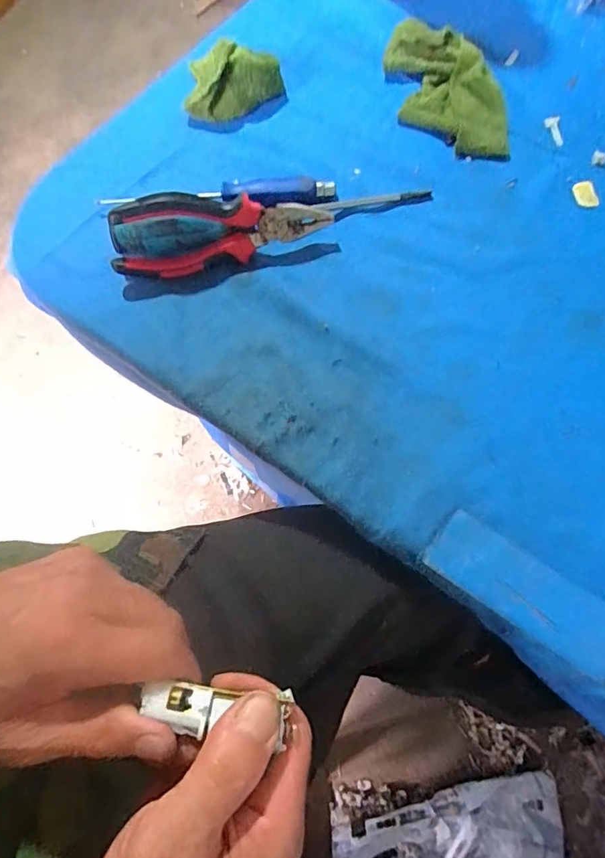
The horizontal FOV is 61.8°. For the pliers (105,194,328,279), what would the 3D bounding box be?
[{"bbox_3d":[-0.062,-0.152,0.380,0.160,0.056,0.025,-10,33,-3],"label":"pliers"}]

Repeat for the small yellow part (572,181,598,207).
[{"bbox_3d":[0.228,-0.189,0.407,0.017,0.005,0.025,-4,68,1],"label":"small yellow part"}]

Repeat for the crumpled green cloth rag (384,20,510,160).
[{"bbox_3d":[0.126,-0.303,0.446,0.083,0.025,0.159,-8,68,0],"label":"crumpled green cloth rag"}]

